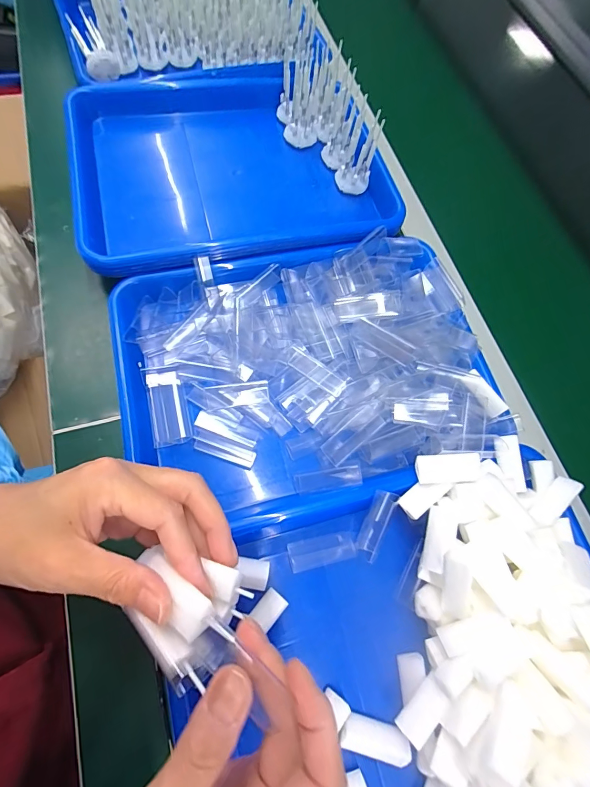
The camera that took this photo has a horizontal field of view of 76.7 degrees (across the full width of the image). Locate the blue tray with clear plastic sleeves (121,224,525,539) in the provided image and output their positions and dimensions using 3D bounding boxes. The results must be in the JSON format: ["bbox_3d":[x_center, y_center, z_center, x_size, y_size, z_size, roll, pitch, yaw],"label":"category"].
[{"bbox_3d":[0.009,-0.022,0.342,0.322,0.044,0.240,-11,69,-4],"label":"blue tray with clear plastic sleeves"}]

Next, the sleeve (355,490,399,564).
[{"bbox_3d":[0.064,0.103,0.294,0.018,0.008,0.053,21,92,8],"label":"sleeve"}]

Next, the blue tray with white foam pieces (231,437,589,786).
[{"bbox_3d":[0.092,0.182,0.251,0.314,0.075,0.261,-10,71,-10],"label":"blue tray with white foam pieces"}]

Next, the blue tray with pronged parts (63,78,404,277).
[{"bbox_3d":[-0.076,-0.252,0.416,0.329,0.045,0.272,-14,71,-11],"label":"blue tray with pronged parts"}]

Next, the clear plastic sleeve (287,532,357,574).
[{"bbox_3d":[0.021,0.125,0.297,0.051,0.006,0.021,-10,71,-10],"label":"clear plastic sleeve"}]

